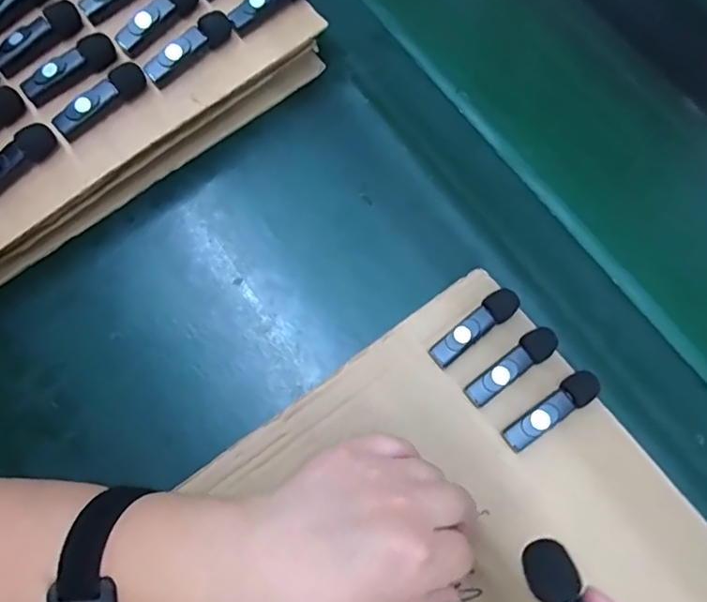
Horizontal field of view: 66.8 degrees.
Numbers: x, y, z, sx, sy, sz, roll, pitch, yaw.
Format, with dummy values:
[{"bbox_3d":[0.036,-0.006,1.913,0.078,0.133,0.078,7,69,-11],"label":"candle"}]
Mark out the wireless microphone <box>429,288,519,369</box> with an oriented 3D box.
[{"bbox_3d":[0.077,0.017,0.341,0.066,0.016,0.018,-39,76,-9],"label":"wireless microphone"}]

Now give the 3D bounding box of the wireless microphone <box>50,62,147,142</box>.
[{"bbox_3d":[-0.163,-0.129,0.342,0.064,0.016,0.012,-38,77,-12],"label":"wireless microphone"}]

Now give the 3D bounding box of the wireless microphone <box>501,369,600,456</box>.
[{"bbox_3d":[0.120,0.066,0.325,0.066,0.015,0.018,-34,75,-8],"label":"wireless microphone"}]

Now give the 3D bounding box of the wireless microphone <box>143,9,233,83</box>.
[{"bbox_3d":[-0.109,-0.168,0.351,0.064,0.014,0.013,-38,76,-9],"label":"wireless microphone"}]

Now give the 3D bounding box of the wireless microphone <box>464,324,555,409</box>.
[{"bbox_3d":[0.098,0.041,0.330,0.065,0.009,0.019,-40,76,-9],"label":"wireless microphone"}]

